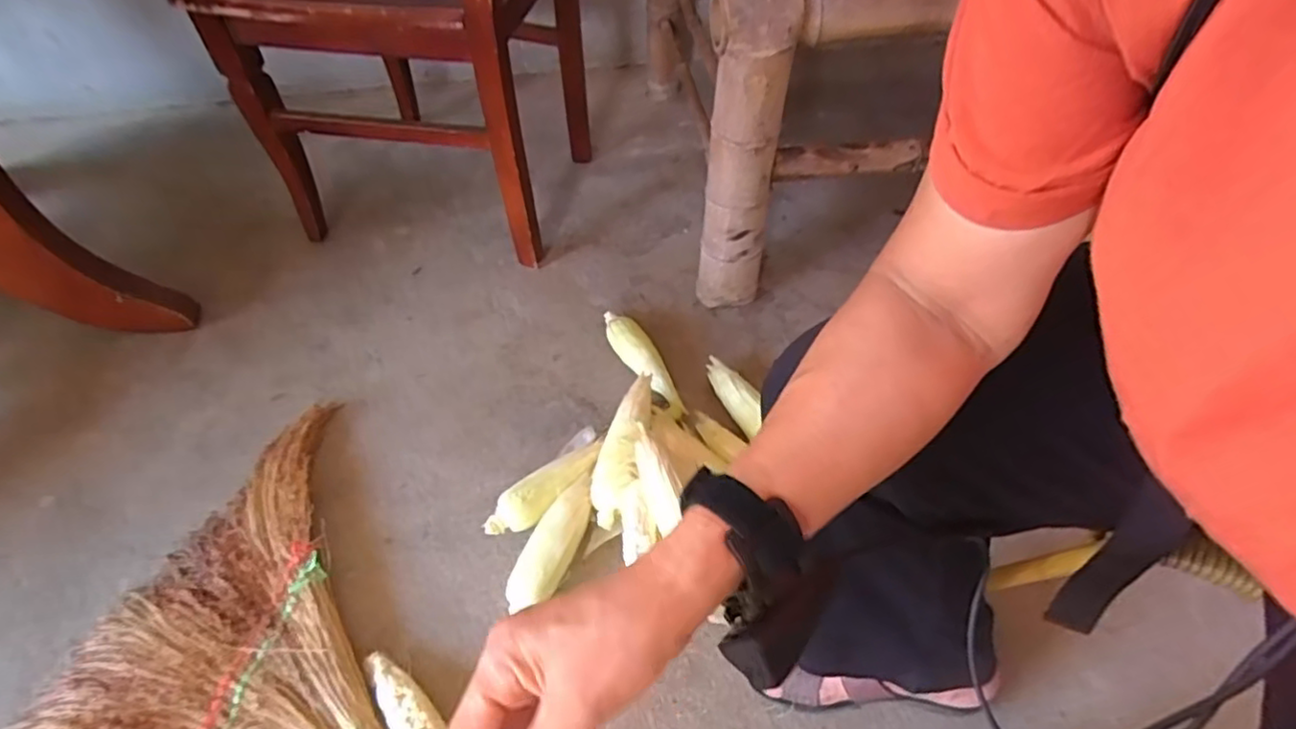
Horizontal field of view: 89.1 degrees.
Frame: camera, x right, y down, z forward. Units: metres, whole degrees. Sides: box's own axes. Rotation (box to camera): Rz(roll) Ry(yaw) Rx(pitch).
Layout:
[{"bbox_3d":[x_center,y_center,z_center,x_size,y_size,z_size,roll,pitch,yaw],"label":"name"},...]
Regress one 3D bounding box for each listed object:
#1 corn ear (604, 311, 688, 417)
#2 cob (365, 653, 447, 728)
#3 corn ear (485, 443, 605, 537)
[{"bbox_3d":[-0.006,-0.005,0.967,0.055,0.053,0.206,-25,55,-20],"label":"corn ear"},{"bbox_3d":[-0.242,0.361,0.672,0.045,0.039,0.160,-35,59,-26],"label":"cob"},{"bbox_3d":[-0.127,0.160,0.835,0.052,0.053,0.178,38,59,26],"label":"corn ear"}]

